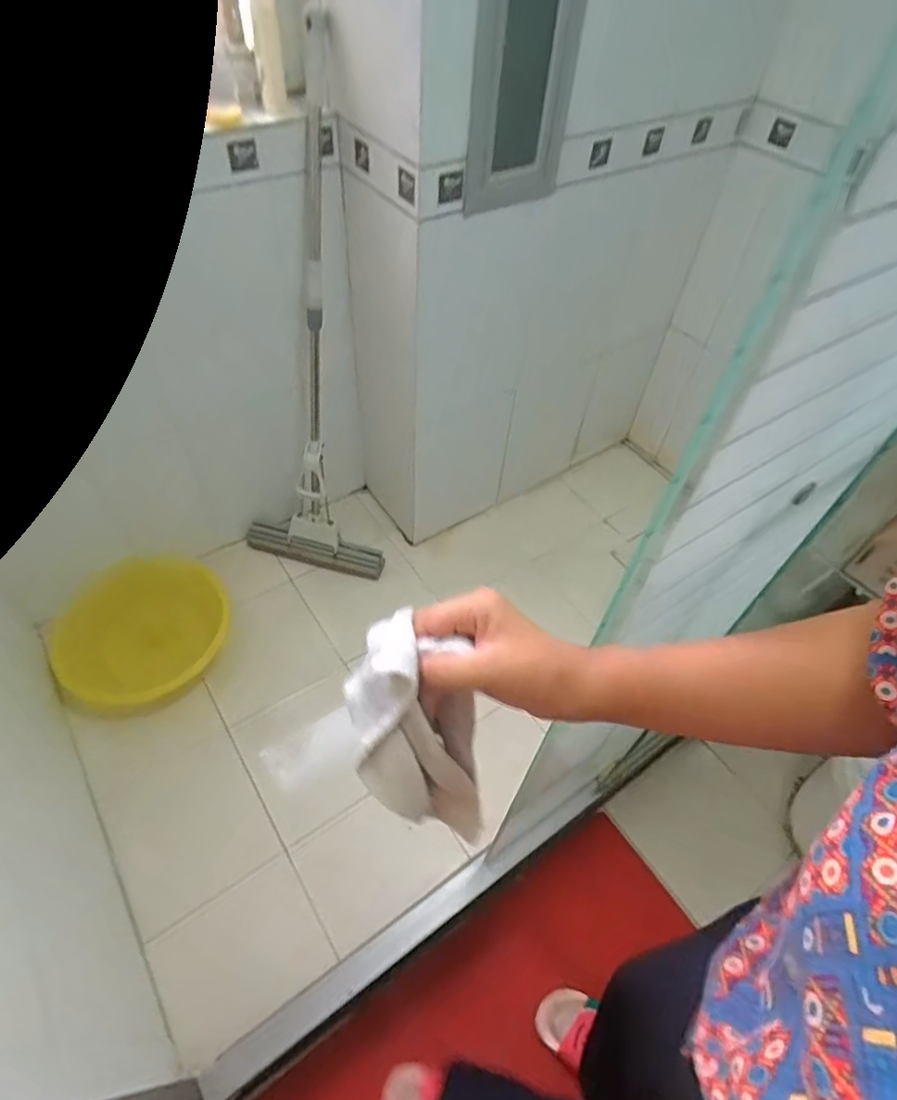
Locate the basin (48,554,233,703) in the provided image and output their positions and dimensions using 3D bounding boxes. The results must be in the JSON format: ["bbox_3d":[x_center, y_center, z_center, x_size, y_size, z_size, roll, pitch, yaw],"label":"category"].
[{"bbox_3d":[-0.711,0.178,1.401,0.375,0.115,0.316,-35,62,-27],"label":"basin"}]

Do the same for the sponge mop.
[{"bbox_3d":[-0.314,-0.435,1.370,0.376,1.143,0.115,9,32,3],"label":"sponge mop"}]

